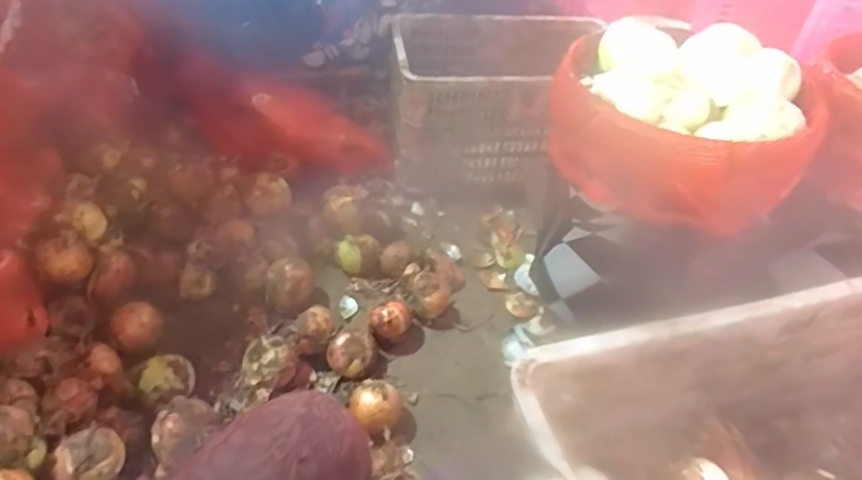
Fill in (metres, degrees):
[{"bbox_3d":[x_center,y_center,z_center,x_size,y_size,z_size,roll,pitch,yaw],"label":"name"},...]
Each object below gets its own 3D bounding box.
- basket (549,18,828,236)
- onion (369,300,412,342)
[{"bbox_3d":[0.318,-0.141,0.727,0.278,0.152,0.253,-10,46,-16],"label":"basket"},{"bbox_3d":[-0.069,0.142,0.971,0.073,0.062,0.058,1,44,-5],"label":"onion"}]

